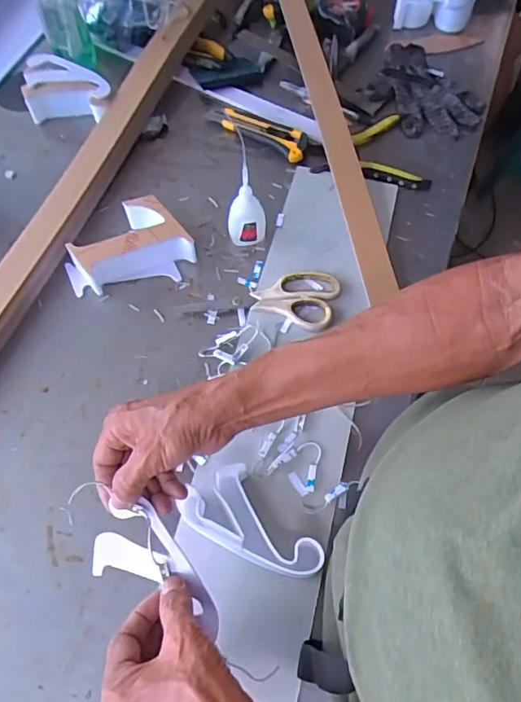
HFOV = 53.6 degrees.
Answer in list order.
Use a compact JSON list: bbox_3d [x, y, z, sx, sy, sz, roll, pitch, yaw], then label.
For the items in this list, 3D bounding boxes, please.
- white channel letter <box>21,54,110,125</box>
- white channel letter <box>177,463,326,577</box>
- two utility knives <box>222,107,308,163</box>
[{"bbox_3d":[-0.273,-0.365,0.733,0.129,0.054,0.078,9,63,5],"label":"white channel letter"},{"bbox_3d":[-0.006,0.156,0.465,0.132,0.037,0.064,32,67,16],"label":"white channel letter"},{"bbox_3d":[0.007,-0.306,0.723,0.128,0.019,0.038,31,67,15],"label":"two utility knives"}]

